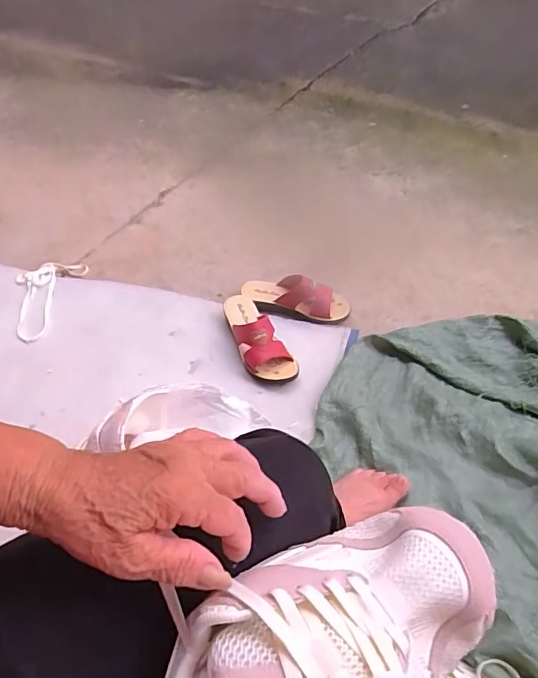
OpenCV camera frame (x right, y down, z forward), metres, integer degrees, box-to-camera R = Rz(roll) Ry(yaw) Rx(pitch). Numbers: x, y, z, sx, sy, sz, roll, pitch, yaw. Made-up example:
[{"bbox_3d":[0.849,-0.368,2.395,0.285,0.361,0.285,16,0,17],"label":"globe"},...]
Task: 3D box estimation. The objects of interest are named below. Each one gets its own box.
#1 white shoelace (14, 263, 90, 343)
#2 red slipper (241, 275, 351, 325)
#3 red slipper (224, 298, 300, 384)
[{"bbox_3d":[-0.515,-0.094,1.072,0.138,0.014,0.243,7,52,9],"label":"white shoelace"},{"bbox_3d":[0.056,-0.092,1.024,0.228,0.065,0.080,10,52,12],"label":"red slipper"},{"bbox_3d":[-0.030,-0.011,0.945,0.086,0.076,0.230,-25,54,-16],"label":"red slipper"}]

